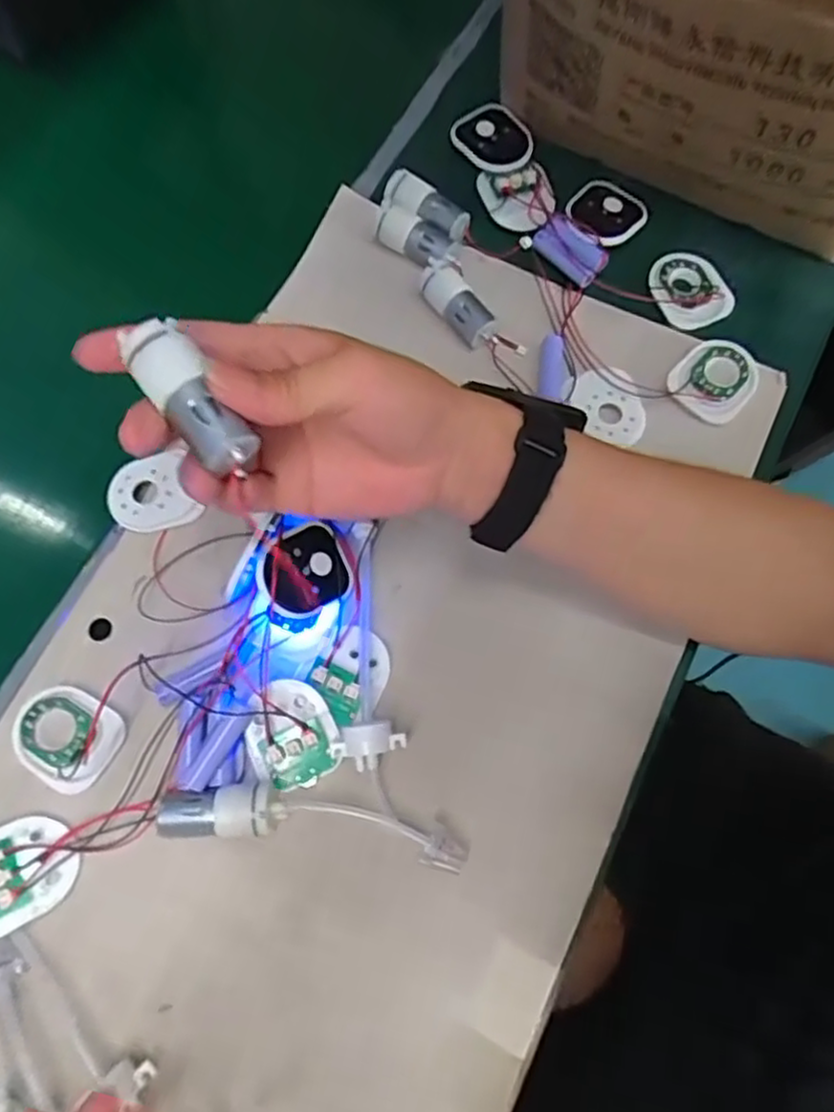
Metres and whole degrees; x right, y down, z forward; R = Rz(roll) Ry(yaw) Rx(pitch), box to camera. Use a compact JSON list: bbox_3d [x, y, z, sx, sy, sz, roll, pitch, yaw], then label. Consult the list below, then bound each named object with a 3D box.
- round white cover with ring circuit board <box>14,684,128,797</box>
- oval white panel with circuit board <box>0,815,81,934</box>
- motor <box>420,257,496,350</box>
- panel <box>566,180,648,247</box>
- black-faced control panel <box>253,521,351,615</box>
[{"bbox_3d":[-0.191,0.098,0.388,0.055,0.012,0.046,32,73,10],"label":"round white cover with ring circuit board"},{"bbox_3d":[-0.203,0.159,0.356,0.056,0.009,0.048,-19,74,-29],"label":"oval white panel with circuit board"},{"bbox_3d":[0.025,-0.165,0.452,0.024,0.020,0.066,-37,75,-12],"label":"motor"},{"bbox_3d":[0.131,-0.237,0.485,0.050,0.012,0.053,34,74,10],"label":"panel"},{"bbox_3d":[-0.063,0.008,0.392,0.056,0.006,0.045,-29,100,-36],"label":"black-faced control panel"}]

